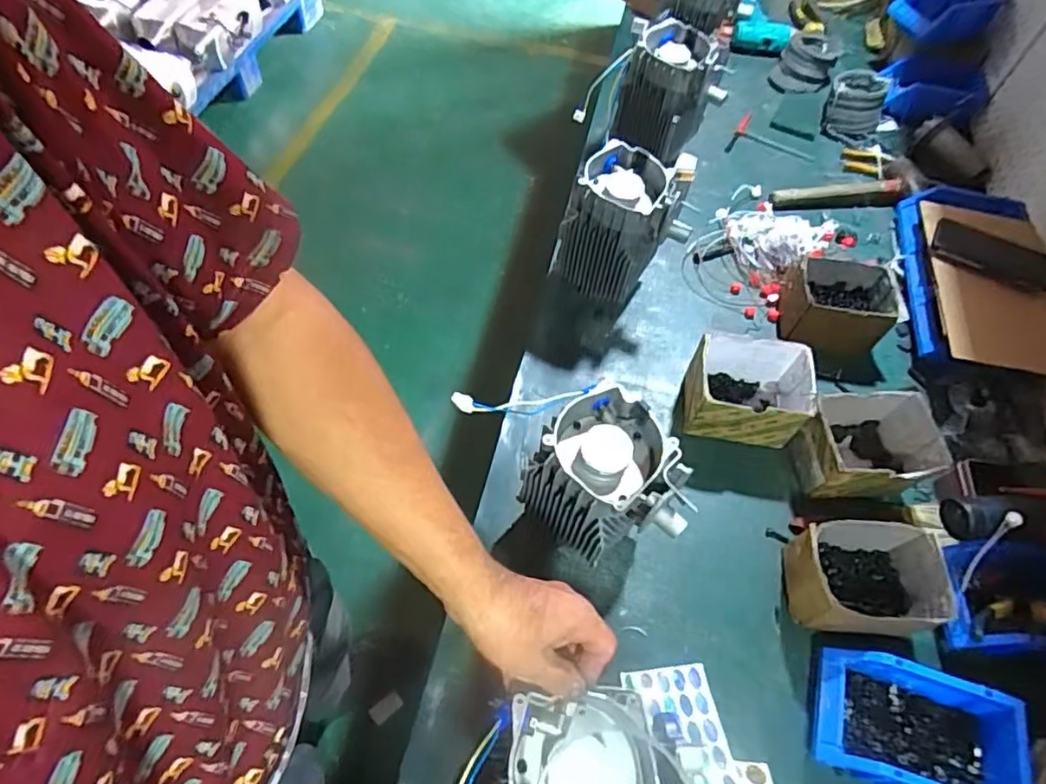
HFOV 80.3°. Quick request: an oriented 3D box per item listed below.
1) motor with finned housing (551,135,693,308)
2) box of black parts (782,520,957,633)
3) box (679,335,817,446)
[{"bbox_3d":[0.145,-0.224,0.889,0.154,0.192,0.111,32,62,15],"label":"motor with finned housing"},{"bbox_3d":[0.385,0.215,0.706,0.152,0.083,0.127,6,58,-1],"label":"box of black parts"},{"bbox_3d":[0.303,-0.002,0.833,0.157,0.096,0.121,10,58,2],"label":"box"}]

